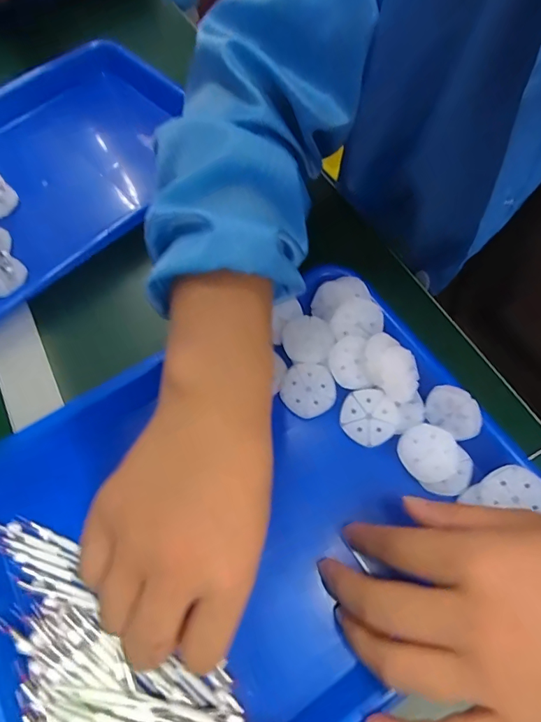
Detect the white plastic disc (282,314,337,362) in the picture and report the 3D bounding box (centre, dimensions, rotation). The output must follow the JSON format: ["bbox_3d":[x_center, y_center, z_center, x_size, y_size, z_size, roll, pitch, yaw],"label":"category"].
[{"bbox_3d":[0.027,-0.017,0.318,0.036,0.007,0.037,-3,70,9],"label":"white plastic disc"}]

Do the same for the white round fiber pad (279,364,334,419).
[{"bbox_3d":[0.027,0.021,0.310,0.037,0.004,0.039,-1,82,7],"label":"white round fiber pad"}]

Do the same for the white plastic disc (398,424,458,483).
[{"bbox_3d":[0.105,0.060,0.285,0.039,0.005,0.036,-1,64,2],"label":"white plastic disc"}]

